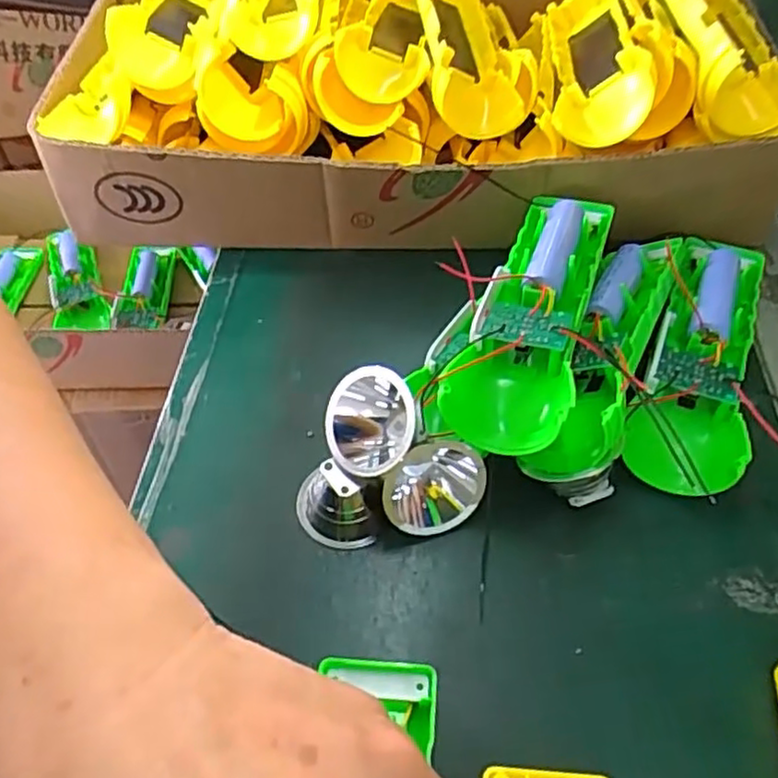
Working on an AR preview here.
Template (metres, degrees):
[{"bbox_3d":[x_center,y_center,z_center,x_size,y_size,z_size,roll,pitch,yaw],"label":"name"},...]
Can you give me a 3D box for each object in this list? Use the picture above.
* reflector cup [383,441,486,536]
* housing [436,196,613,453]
[{"bbox_3d":[0.018,0.040,0.296,0.043,0.035,0.023,-27,23,-2],"label":"reflector cup"},{"bbox_3d":[0.071,-0.043,0.314,0.047,0.026,0.159,19,53,13],"label":"housing"}]

